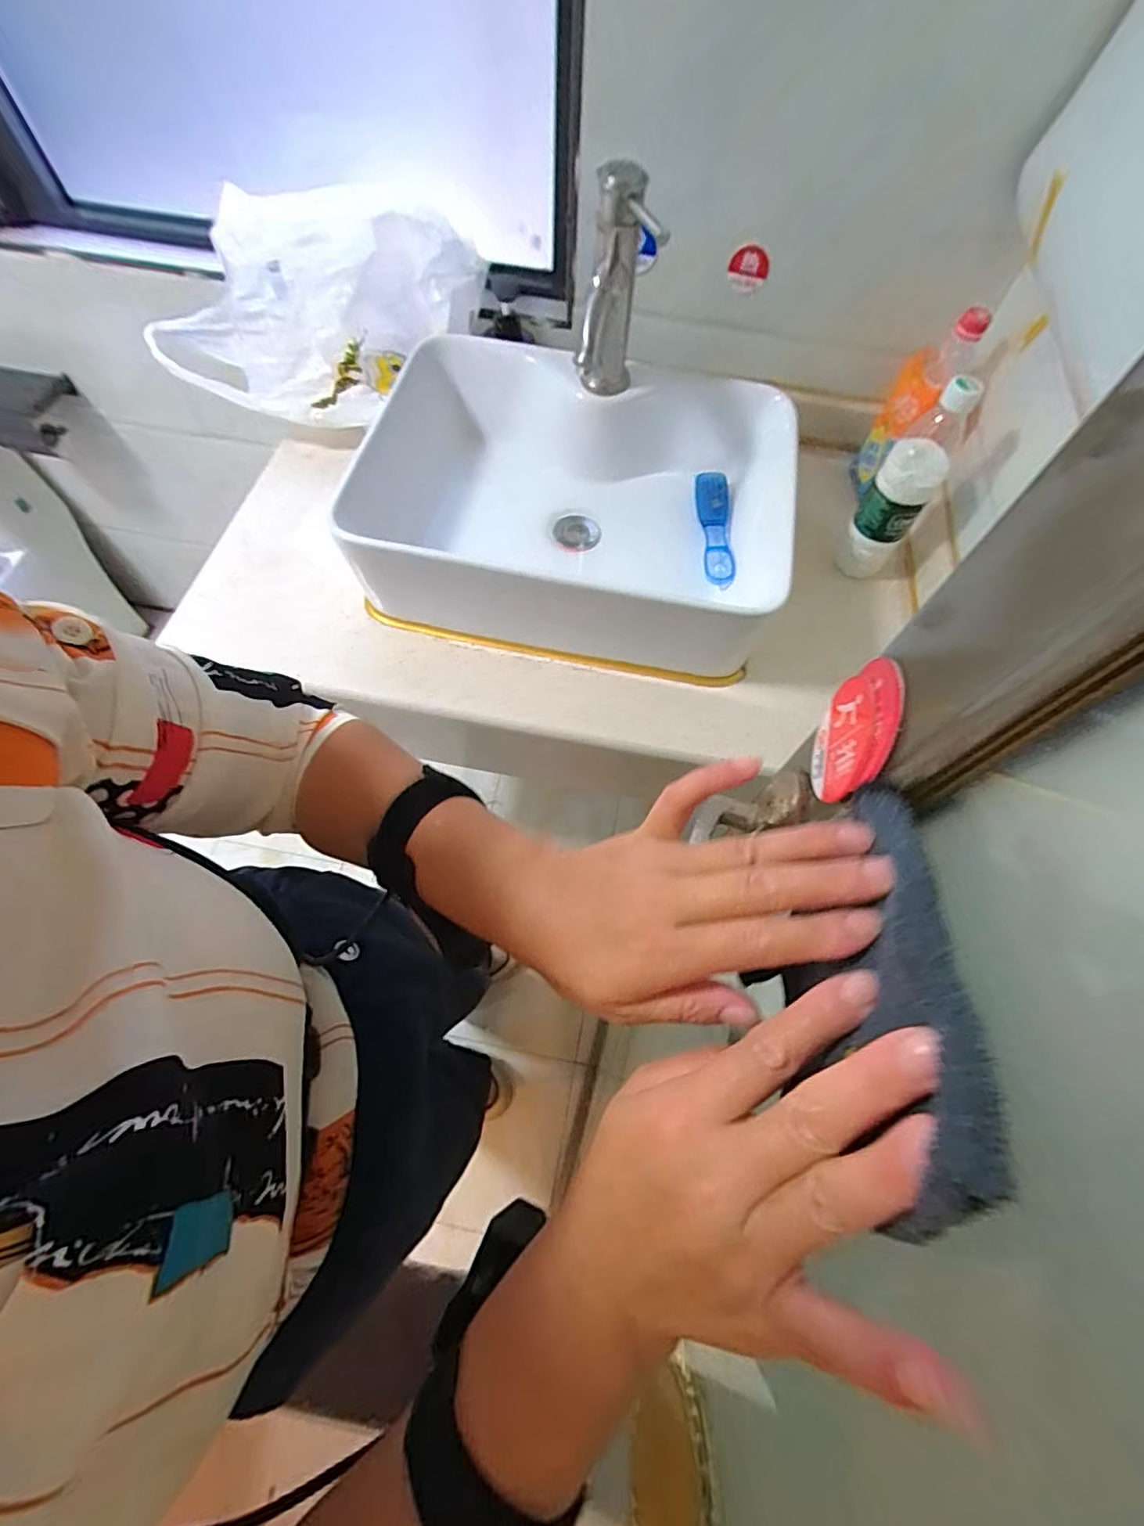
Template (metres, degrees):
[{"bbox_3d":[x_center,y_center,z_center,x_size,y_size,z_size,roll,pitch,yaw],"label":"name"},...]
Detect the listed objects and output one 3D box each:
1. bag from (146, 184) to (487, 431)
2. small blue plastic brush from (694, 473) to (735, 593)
[{"bbox_3d":[-0.325,-0.590,0.748,0.380,0.152,0.251,5,65,0],"label":"bag"},{"bbox_3d":[0.184,-0.299,0.738,0.047,0.038,0.205,5,65,0],"label":"small blue plastic brush"}]

